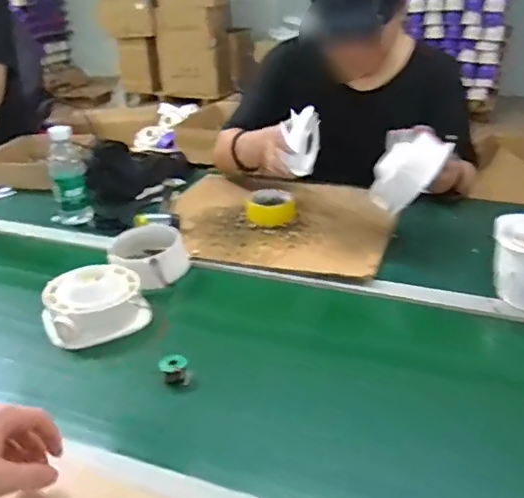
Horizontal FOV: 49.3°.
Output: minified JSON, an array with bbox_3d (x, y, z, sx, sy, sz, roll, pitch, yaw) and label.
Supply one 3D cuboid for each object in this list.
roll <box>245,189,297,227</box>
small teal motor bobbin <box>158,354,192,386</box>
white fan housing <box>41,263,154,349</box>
[{"bbox_3d":[0.017,-0.082,1.129,0.098,0.040,0.097,-2,28,1],"label":"roll"},{"bbox_3d":[-0.108,0.150,0.711,0.036,0.035,0.030,-7,28,-9],"label":"small teal motor bobbin"},{"bbox_3d":[-0.244,0.078,0.824,0.137,0.069,0.104,-17,31,-26],"label":"white fan housing"}]

